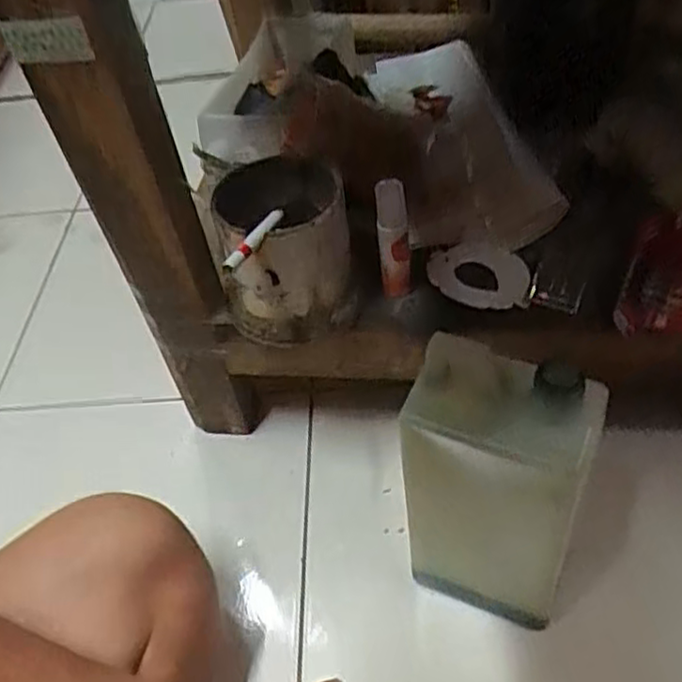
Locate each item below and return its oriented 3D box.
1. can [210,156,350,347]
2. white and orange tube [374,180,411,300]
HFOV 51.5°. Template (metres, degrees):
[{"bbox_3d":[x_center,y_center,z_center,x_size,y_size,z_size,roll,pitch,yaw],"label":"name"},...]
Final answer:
[{"bbox_3d":[-0.037,-0.058,0.460,0.093,0.087,0.092,-14,48,-4],"label":"can"},{"bbox_3d":[0.034,-0.065,0.454,0.019,0.080,0.015,-7,48,2],"label":"white and orange tube"}]

